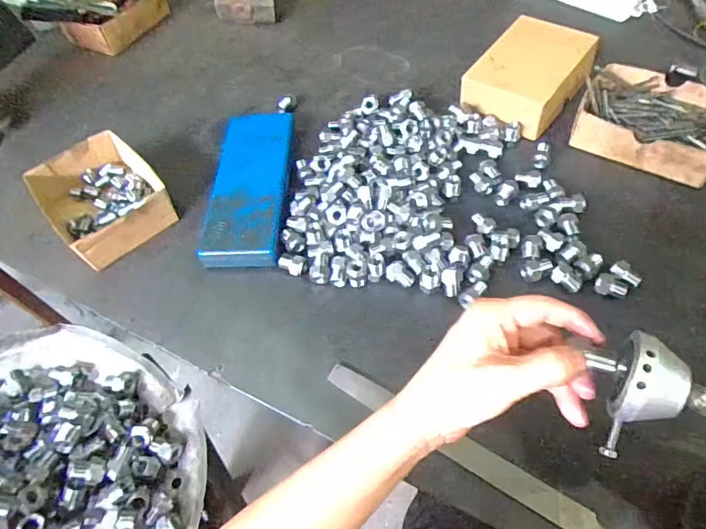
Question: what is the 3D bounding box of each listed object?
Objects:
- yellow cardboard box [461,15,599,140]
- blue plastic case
[{"bbox_3d":[0.238,-0.261,0.659,0.122,0.059,0.157,35,65,25],"label":"yellow cardboard box"},{"bbox_3d":[-0.127,-0.101,0.596,0.087,0.025,0.242,-1,55,4],"label":"blue plastic case"}]

